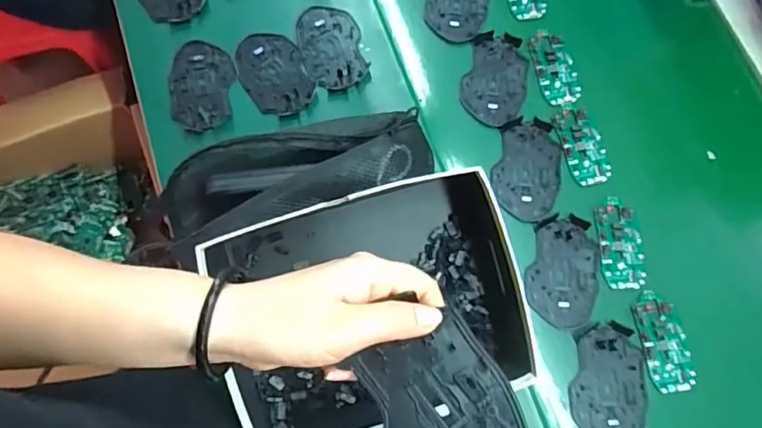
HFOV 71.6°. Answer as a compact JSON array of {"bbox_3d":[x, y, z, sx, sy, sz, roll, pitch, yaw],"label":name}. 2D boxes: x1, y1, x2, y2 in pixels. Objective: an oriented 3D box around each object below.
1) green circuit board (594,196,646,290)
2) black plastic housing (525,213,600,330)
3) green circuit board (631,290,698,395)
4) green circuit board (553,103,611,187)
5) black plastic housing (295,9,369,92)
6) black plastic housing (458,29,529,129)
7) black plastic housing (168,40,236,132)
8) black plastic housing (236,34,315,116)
[{"bbox_3d":[0.255,0.031,0.560,0.046,0.004,0.096,-3,75,0],"label":"green circuit board"},{"bbox_3d":[0.192,0.059,0.555,0.070,0.008,0.114,14,76,5],"label":"black plastic housing"},{"bbox_3d":[0.286,0.128,0.531,0.047,0.004,0.097,-11,75,-2],"label":"green circuit board"},{"bbox_3d":[0.225,-0.080,0.591,0.046,0.006,0.095,-15,75,-3],"label":"green circuit board"},{"bbox_3d":[-0.059,-0.199,0.629,0.071,0.007,0.109,-15,75,-3],"label":"black plastic housing"},{"bbox_3d":[0.134,-0.158,0.617,0.069,0.007,0.116,13,76,4],"label":"black plastic housing"},{"bbox_3d":[-0.211,-0.151,0.619,0.074,0.009,0.114,0,75,1],"label":"black plastic housing"},{"bbox_3d":[-0.126,-0.165,0.623,0.073,0.011,0.110,-25,76,-5],"label":"black plastic housing"}]

